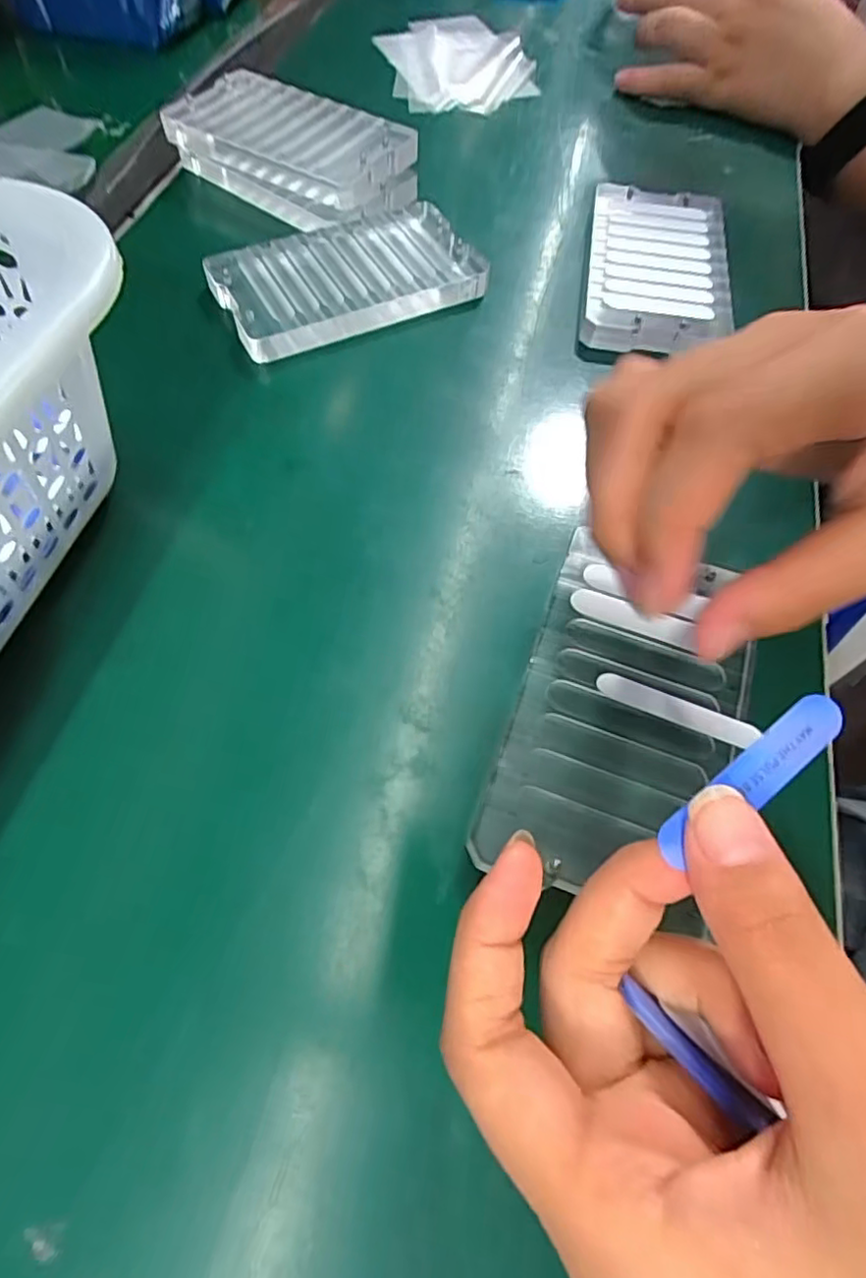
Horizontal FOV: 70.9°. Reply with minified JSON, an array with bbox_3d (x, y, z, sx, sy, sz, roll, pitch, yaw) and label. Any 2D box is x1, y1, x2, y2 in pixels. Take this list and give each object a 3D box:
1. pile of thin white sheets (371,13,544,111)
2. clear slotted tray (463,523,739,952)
[{"bbox_3d":[0.017,-0.392,0.410,0.094,0.007,0.139,-10,63,-7],"label":"pile of thin white sheets"},{"bbox_3d":[0.059,0.024,0.193,0.063,0.013,0.109,20,64,8],"label":"clear slotted tray"}]

